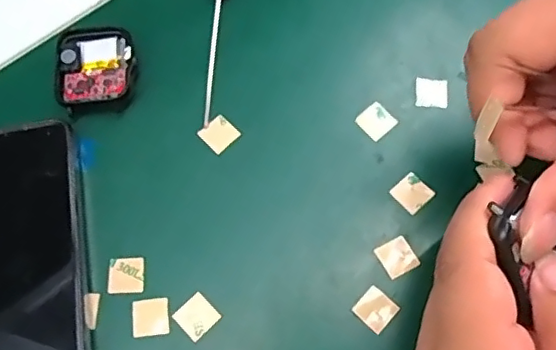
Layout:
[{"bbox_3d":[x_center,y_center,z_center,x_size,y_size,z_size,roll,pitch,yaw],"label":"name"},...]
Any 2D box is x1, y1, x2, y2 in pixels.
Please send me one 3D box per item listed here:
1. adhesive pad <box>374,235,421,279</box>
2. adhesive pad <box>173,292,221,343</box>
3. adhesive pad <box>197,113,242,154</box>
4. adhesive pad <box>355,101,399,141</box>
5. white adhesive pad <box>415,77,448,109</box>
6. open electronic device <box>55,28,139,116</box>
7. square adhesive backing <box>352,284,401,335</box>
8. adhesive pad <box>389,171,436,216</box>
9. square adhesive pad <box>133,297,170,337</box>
[{"bbox_3d":[0.053,0.036,0.256,0.015,0.004,0.016,-28,70,-9],"label":"adhesive pad"},{"bbox_3d":[-0.035,0.060,0.248,0.016,0.004,0.015,-43,73,-14],"label":"adhesive pad"},{"bbox_3d":[-0.029,-0.021,0.278,0.015,0.004,0.016,42,75,16],"label":"adhesive pad"},{"bbox_3d":[0.048,-0.027,0.280,0.016,0.004,0.015,-40,73,-13],"label":"adhesive pad"},{"bbox_3d":[0.076,-0.041,0.286,0.015,0.004,0.016,7,69,4],"label":"white adhesive pad"},{"bbox_3d":[-0.090,-0.052,0.287,0.038,0.009,0.045,-6,68,0],"label":"open electronic device"},{"bbox_3d":[0.042,0.057,0.248,0.015,0.004,0.016,41,75,16],"label":"square adhesive backing"},{"bbox_3d":[0.062,0.008,0.267,0.016,0.004,0.015,-41,73,-13],"label":"adhesive pad"},{"bbox_3d":[-0.055,0.061,0.248,0.015,0.004,0.015,-8,69,-1],"label":"square adhesive pad"}]

